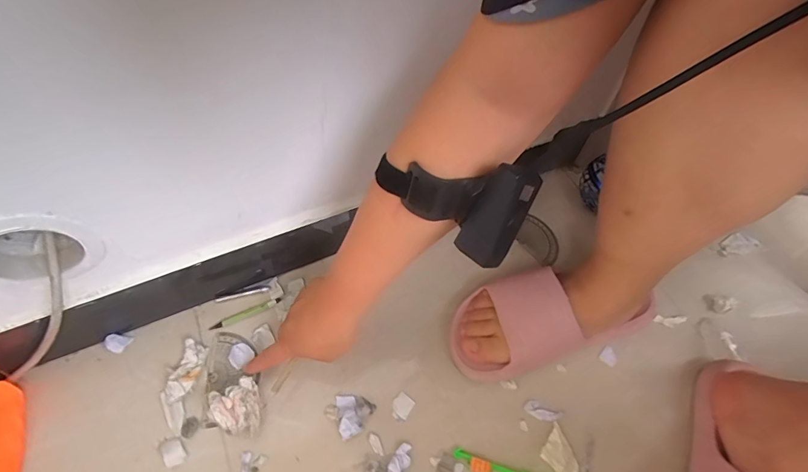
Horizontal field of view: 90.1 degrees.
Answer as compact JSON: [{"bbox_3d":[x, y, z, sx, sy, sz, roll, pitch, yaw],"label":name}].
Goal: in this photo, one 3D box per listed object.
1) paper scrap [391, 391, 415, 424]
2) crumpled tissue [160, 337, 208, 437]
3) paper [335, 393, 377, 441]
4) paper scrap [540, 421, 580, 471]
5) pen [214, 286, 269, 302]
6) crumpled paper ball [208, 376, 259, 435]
[{"bbox_3d":[-0.002,0.183,0.432,0.021,0.004,0.027,29,54,20],"label":"paper scrap"},{"bbox_3d":[-0.238,0.156,0.428,0.032,0.018,0.088,6,60,1],"label":"crumpled tissue"},{"bbox_3d":[-0.050,0.187,0.423,0.039,0.015,0.042,-7,61,-7],"label":"paper"},{"bbox_3d":[0.163,0.223,0.411,0.036,0.008,0.048,-35,68,-21],"label":"paper scrap"},{"bbox_3d":[-0.195,0.069,0.486,0.062,0.004,0.008,-15,62,-11],"label":"pen"},{"bbox_3d":[-0.168,0.175,0.409,0.041,0.036,0.054,-21,63,-14],"label":"crumpled paper ball"}]

